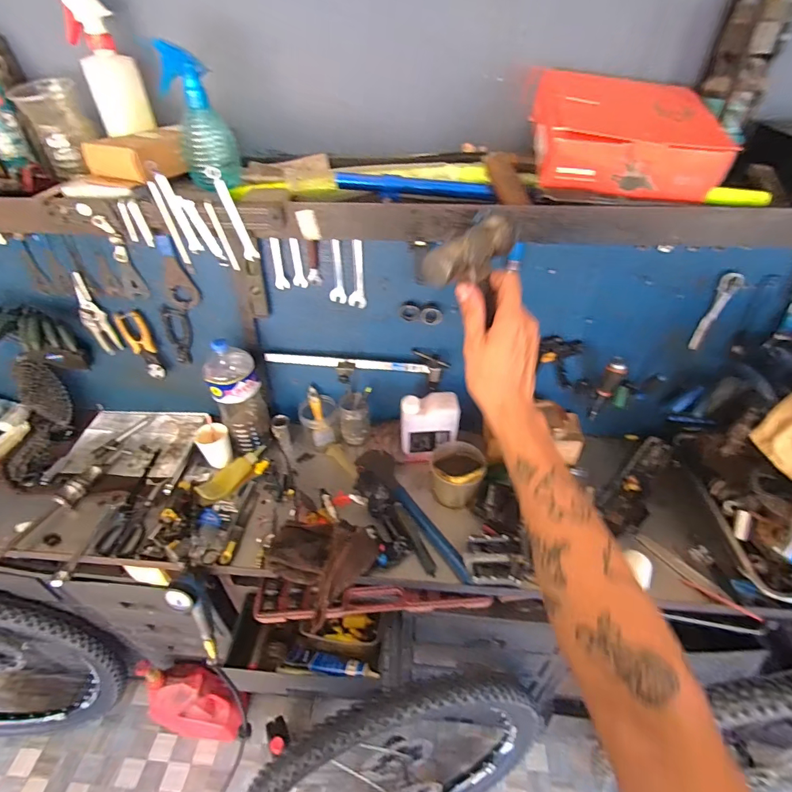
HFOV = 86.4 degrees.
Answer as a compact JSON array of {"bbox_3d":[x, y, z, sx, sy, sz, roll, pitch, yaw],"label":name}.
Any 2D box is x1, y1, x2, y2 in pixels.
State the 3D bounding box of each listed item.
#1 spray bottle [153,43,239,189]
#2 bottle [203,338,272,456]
[{"bbox_3d":[-0.290,-0.412,0.631,0.080,0.172,0.073,-14,42,-16],"label":"spray bottle"},{"bbox_3d":[-0.362,0.012,0.977,0.112,0.289,0.090,-18,43,-19],"label":"bottle"}]

